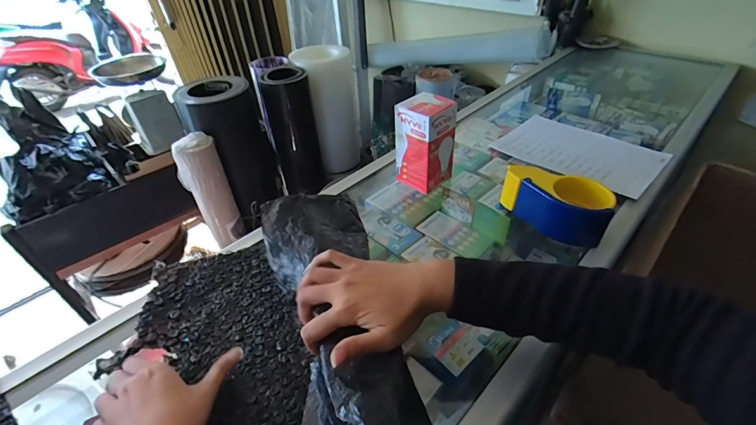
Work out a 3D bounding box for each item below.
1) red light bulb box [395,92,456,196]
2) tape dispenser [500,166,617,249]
[{"bbox_3d":[0.072,-0.108,0.564,0.071,0.129,0.059,29,50,34],"label":"red light bulb box"},{"bbox_3d":[0.237,-0.010,0.500,0.133,0.069,0.070,14,43,21],"label":"tape dispenser"}]

